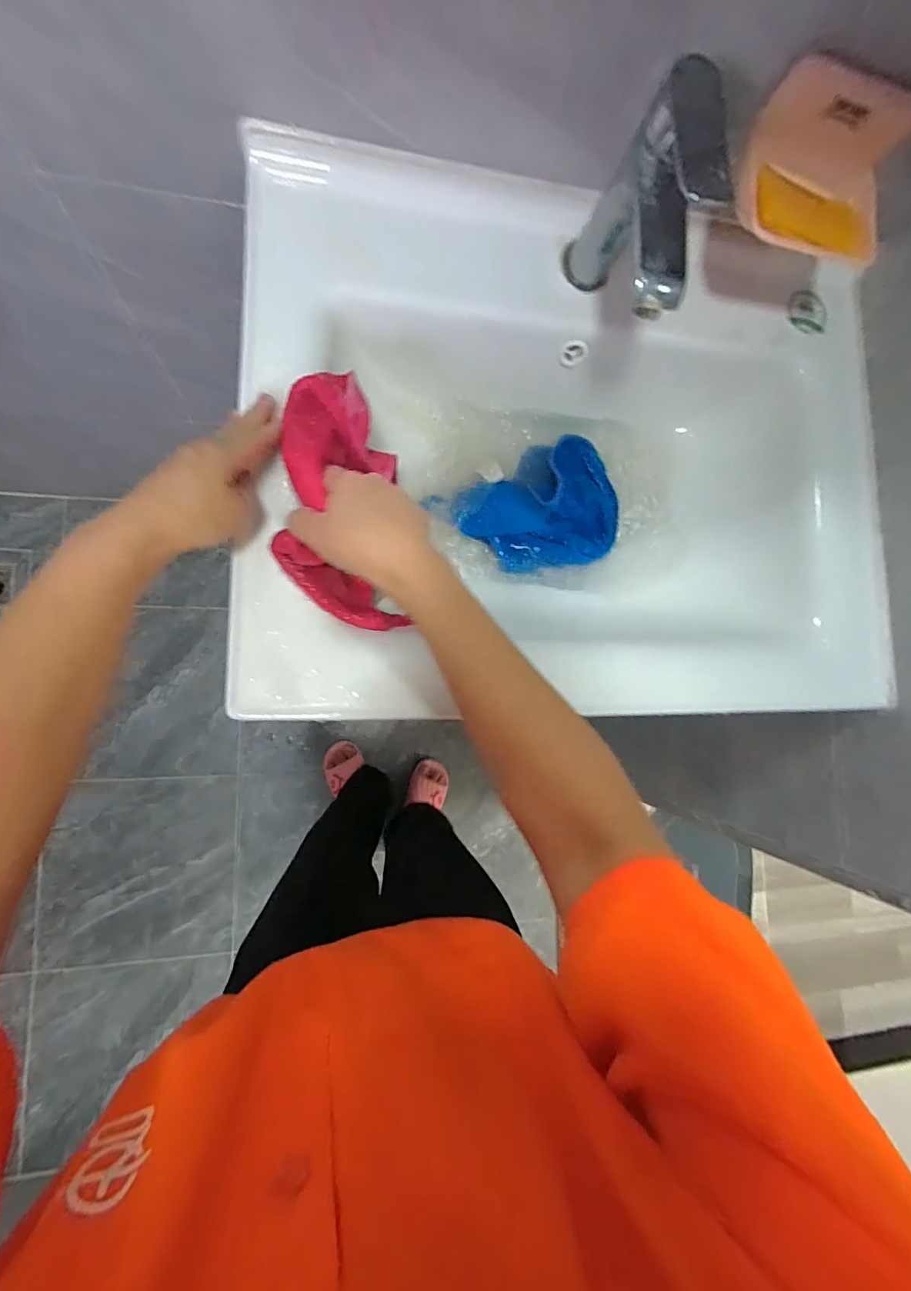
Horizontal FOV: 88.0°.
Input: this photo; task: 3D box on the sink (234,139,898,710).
[{"bbox_3d":[0.121,-0.169,0.471,0.599,0.133,0.465,1,84,-11],"label":"sink"}]

